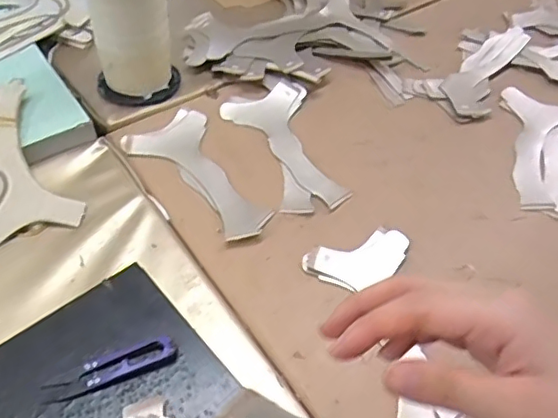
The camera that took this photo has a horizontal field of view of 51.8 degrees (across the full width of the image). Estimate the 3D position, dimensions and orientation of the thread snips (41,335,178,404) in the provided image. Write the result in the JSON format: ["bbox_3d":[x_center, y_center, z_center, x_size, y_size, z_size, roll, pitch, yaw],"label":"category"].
[{"bbox_3d":[-0.124,0.118,0.430,0.095,0.009,0.024,-17,54,-17],"label":"thread snips"}]

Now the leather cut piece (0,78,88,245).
[{"bbox_3d":[-0.283,-0.042,0.565,0.120,0.038,0.182,-25,57,-22],"label":"leather cut piece"}]

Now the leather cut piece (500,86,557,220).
[{"bbox_3d":[0.305,-0.068,0.643,0.084,0.012,0.199,9,51,3],"label":"leather cut piece"}]

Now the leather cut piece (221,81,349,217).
[{"bbox_3d":[0.009,-0.071,0.632,0.094,0.010,0.186,-14,53,-15],"label":"leather cut piece"}]

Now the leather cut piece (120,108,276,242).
[{"bbox_3d":[-0.075,-0.039,0.607,0.092,0.006,0.185,-34,61,-27],"label":"leather cut piece"}]

